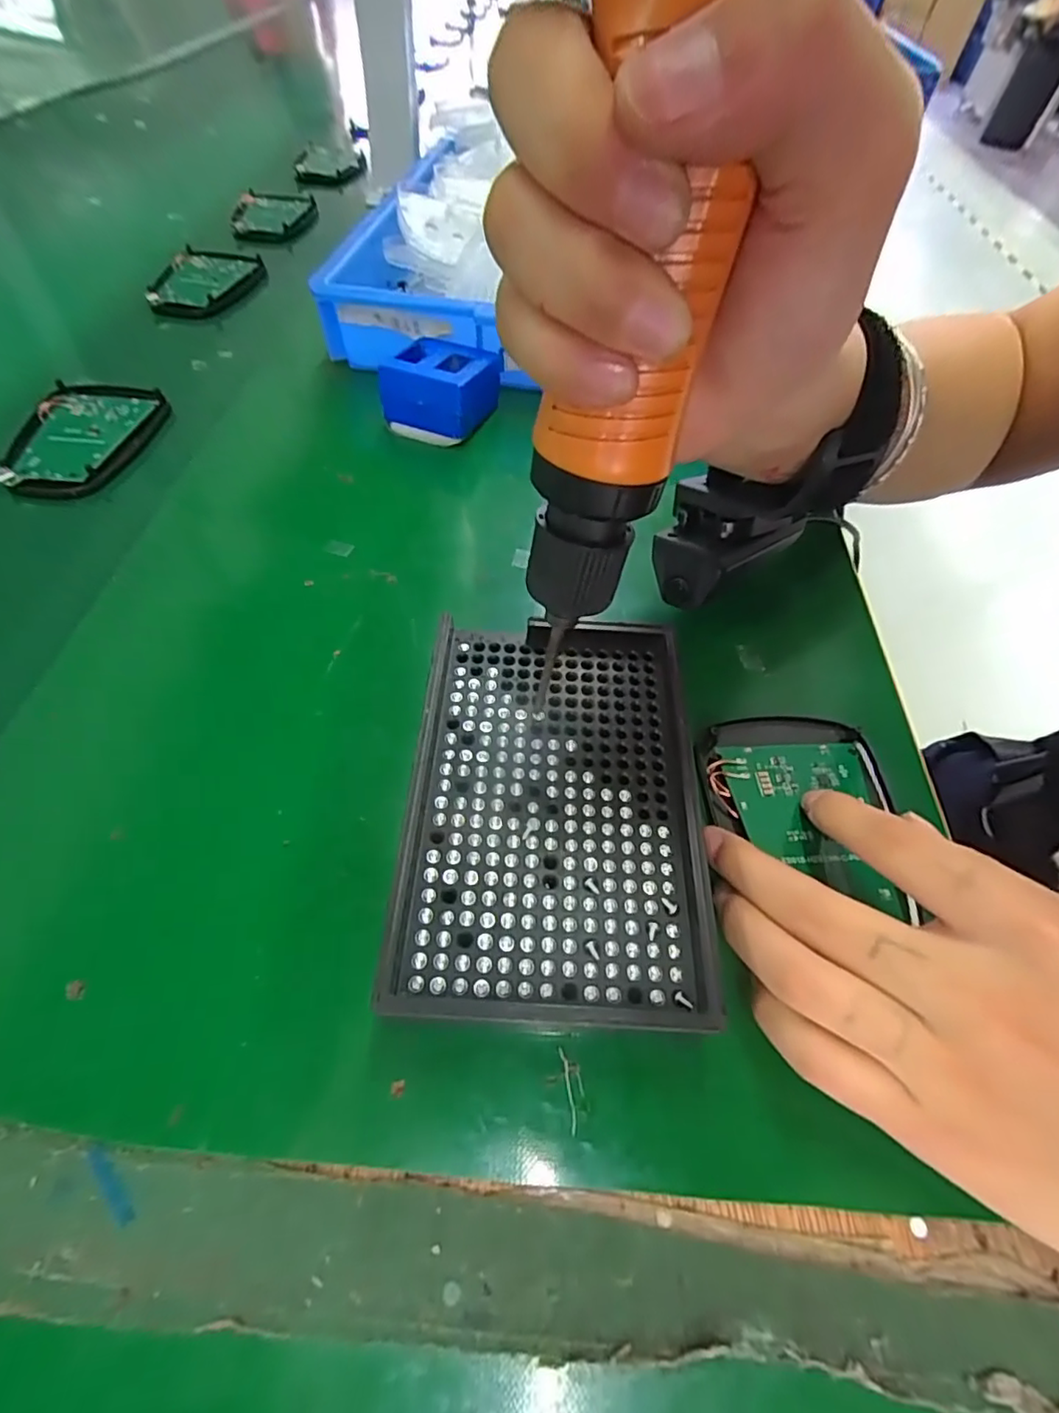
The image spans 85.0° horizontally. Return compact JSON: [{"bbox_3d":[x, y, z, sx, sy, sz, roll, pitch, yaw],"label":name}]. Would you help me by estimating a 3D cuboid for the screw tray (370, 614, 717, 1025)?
[{"bbox_3d":[0.008,0.029,0.198,0.093,0.016,0.138,3,56,0],"label":"screw tray"}]

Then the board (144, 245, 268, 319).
[{"bbox_3d":[-0.239,-0.312,0.423,0.062,0.009,0.086,6,56,2],"label":"board"}]

